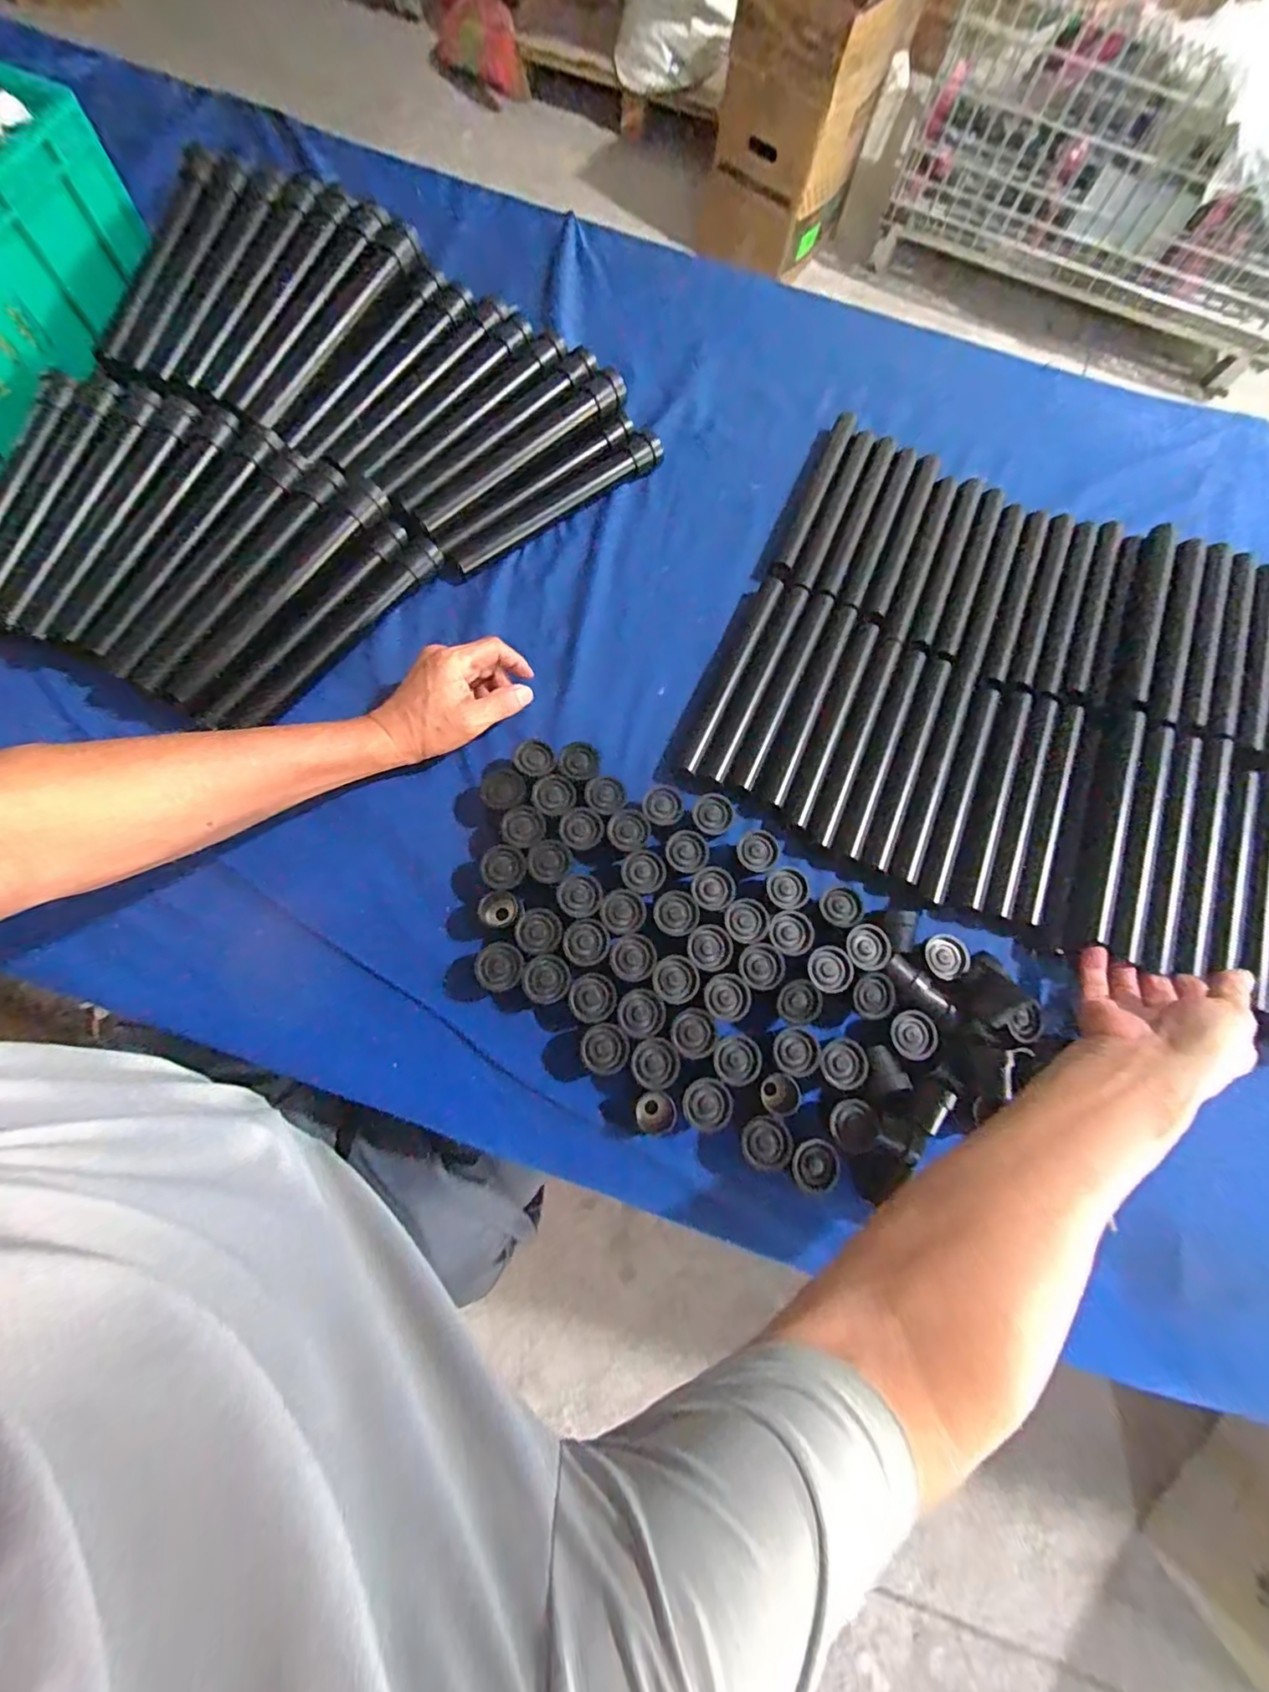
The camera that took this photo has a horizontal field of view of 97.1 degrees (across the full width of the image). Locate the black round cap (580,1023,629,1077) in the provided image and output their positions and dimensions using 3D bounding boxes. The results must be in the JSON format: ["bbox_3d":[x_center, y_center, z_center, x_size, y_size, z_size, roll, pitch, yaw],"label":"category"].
[{"bbox_3d":[-0.022,0.153,0.425,0.034,0.027,0.035,0,75,0],"label":"black round cap"}]

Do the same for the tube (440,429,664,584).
[{"bbox_3d":[-0.081,-0.339,0.559,0.258,0.025,0.030,-37,78,-9],"label":"tube"}]

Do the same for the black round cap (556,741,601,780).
[{"bbox_3d":[-0.047,-0.068,0.487,0.033,0.033,0.035,0,75,0],"label":"black round cap"}]

